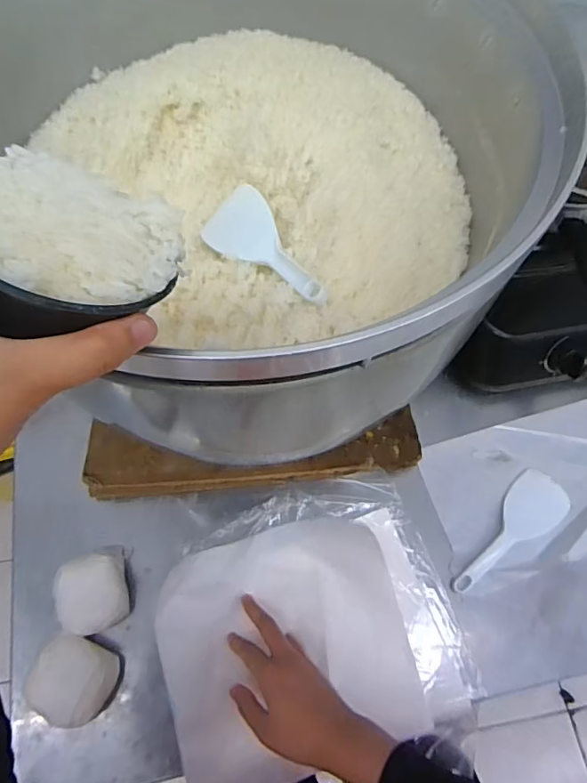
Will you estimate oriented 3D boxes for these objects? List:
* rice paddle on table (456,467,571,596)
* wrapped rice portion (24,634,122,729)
[{"bbox_3d":[0.262,0.167,0.604,0.189,0.011,0.064,-35,73,-15],"label":"rice paddle on table"},{"bbox_3d":[-0.227,0.298,0.516,0.077,0.053,0.070,31,69,10],"label":"wrapped rice portion"}]

